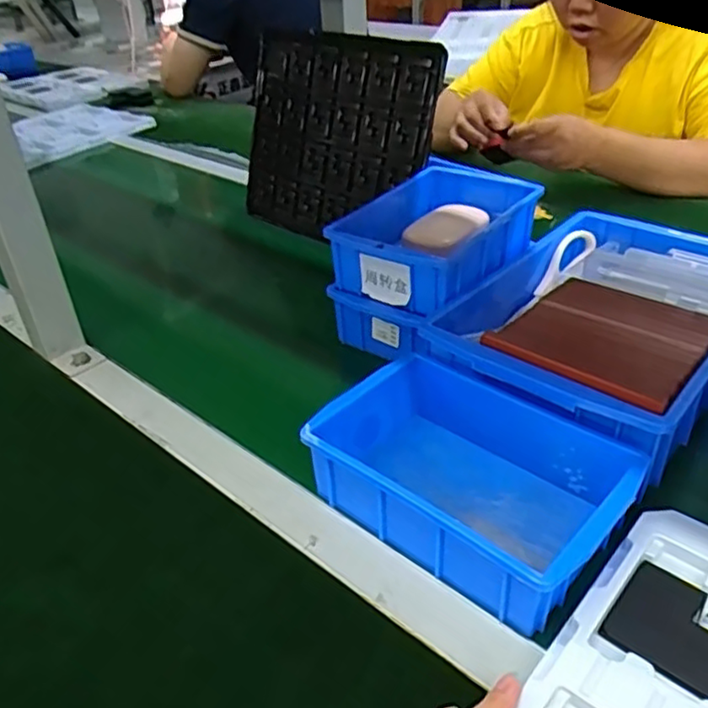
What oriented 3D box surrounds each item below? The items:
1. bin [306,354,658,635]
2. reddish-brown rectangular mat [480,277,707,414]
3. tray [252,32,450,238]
[{"bbox_3d":[0.081,0.082,0.459,0.195,0.058,0.135,25,44,35],"label":"bin"},{"bbox_3d":[0.198,-0.015,0.514,0.137,0.013,0.146,25,44,35],"label":"reddish-brown rectangular mat"},{"bbox_3d":[-0.036,-0.276,0.850,0.308,0.243,0.018,27,20,37],"label":"tray"}]

